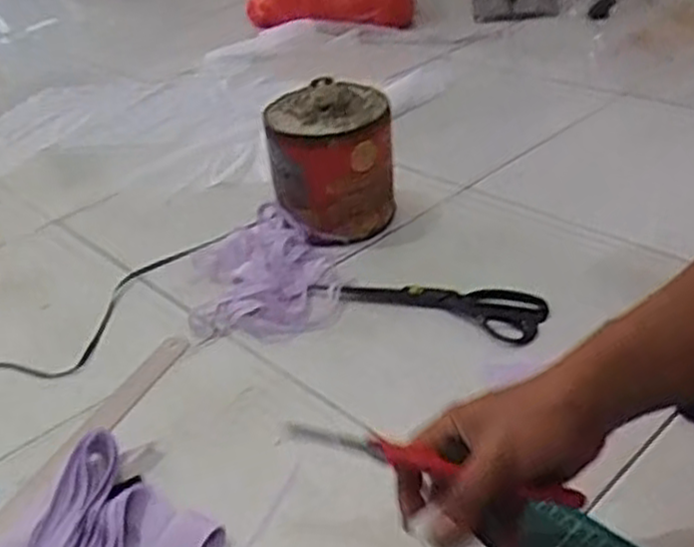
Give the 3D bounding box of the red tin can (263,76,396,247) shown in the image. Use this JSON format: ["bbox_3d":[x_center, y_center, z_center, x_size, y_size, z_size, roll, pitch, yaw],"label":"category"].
[{"bbox_3d":[-0.016,-0.130,0.907,0.142,0.169,0.114,-14,33,-11],"label":"red tin can"}]

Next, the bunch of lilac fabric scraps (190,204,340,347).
[{"bbox_3d":[-0.096,-0.005,0.856,0.157,0.035,0.212,-9,33,-3],"label":"bunch of lilac fabric scraps"}]

